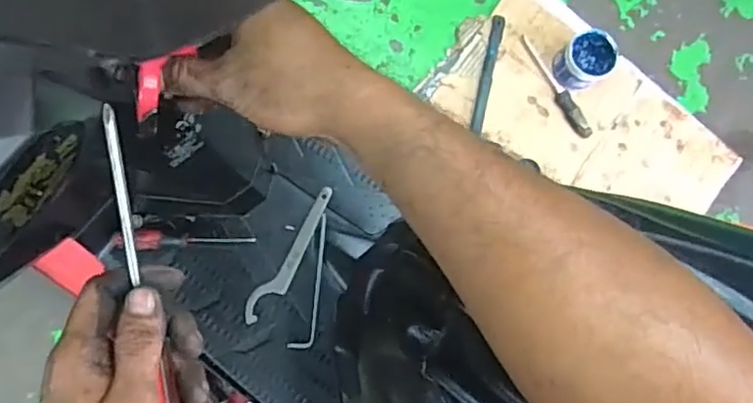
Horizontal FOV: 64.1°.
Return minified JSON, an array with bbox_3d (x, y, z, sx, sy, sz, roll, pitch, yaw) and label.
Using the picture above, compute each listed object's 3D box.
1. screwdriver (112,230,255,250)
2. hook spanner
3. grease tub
[{"bbox_3d":[-0.230,0.048,0.718,0.164,0.018,0.022,3,83,-5],"label":"screwdriver"},{"bbox_3d":[-0.101,0.066,0.723,0.030,0.006,0.181,33,82,-2],"label":"hook spanner"},{"bbox_3d":[0.428,-0.291,1.233,0.103,0.082,0.096,1,83,-6],"label":"grease tub"}]

